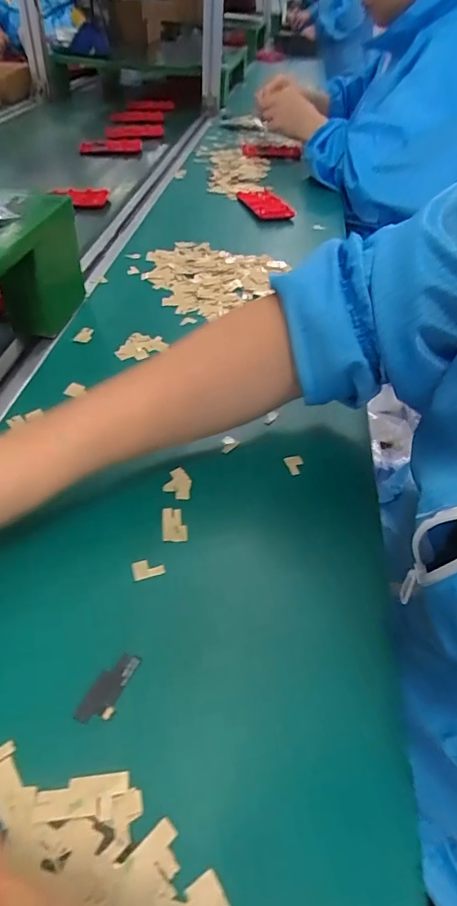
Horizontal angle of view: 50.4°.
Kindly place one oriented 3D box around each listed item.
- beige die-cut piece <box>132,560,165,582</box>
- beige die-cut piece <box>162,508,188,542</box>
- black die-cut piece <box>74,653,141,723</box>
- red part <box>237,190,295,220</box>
[{"bbox_3d":[-0.051,0.074,0.309,0.020,0.005,0.012,-9,46,-13],"label":"beige die-cut piece"},{"bbox_3d":[-0.037,0.048,0.334,0.017,0.004,0.026,-3,45,-7],"label":"beige die-cut piece"},{"bbox_3d":[-0.064,0.124,0.257,0.015,0.004,0.039,21,47,17],"label":"black die-cut piece"},{"bbox_3d":[0.059,-0.408,0.792,0.056,0.012,0.132,-10,46,-14],"label":"red part"}]

